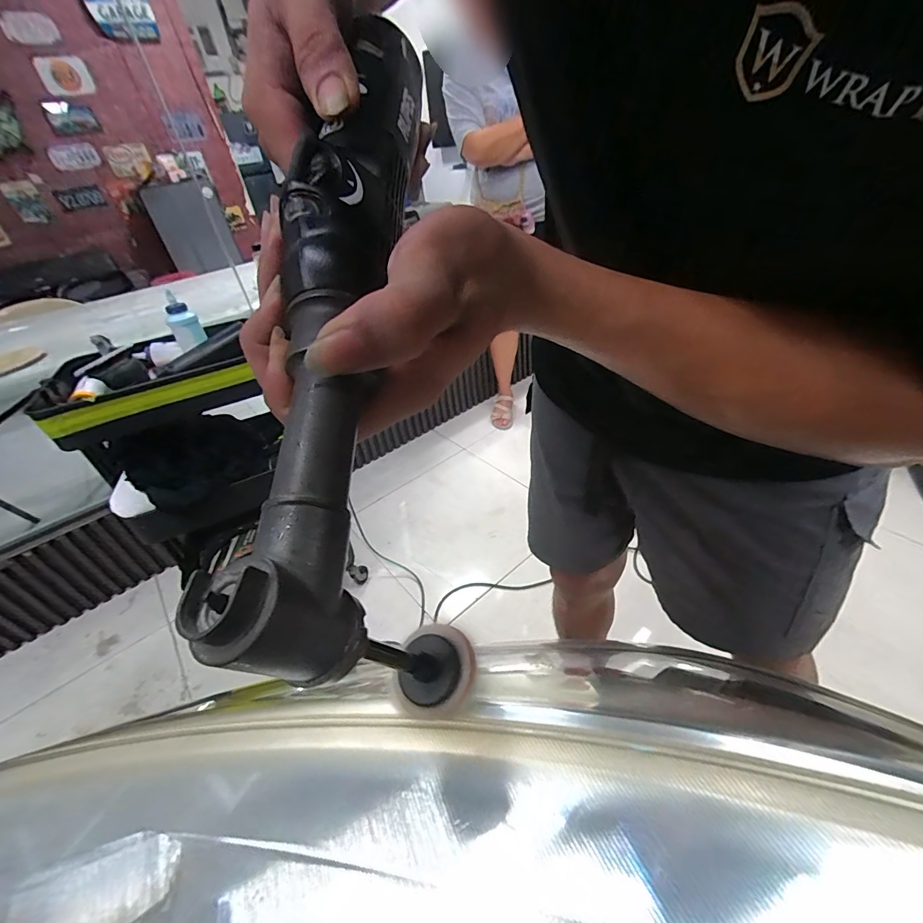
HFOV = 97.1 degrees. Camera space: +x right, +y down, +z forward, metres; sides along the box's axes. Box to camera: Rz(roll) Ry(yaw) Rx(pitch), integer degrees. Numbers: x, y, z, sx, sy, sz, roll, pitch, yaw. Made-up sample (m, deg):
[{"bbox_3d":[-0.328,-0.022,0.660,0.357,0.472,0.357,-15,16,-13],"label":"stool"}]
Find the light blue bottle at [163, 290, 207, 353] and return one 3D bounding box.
[{"bbox_3d":[-0.606,-0.301,0.887,0.061,0.102,0.061,-33,45,-29],"label":"light blue bottle"}]

